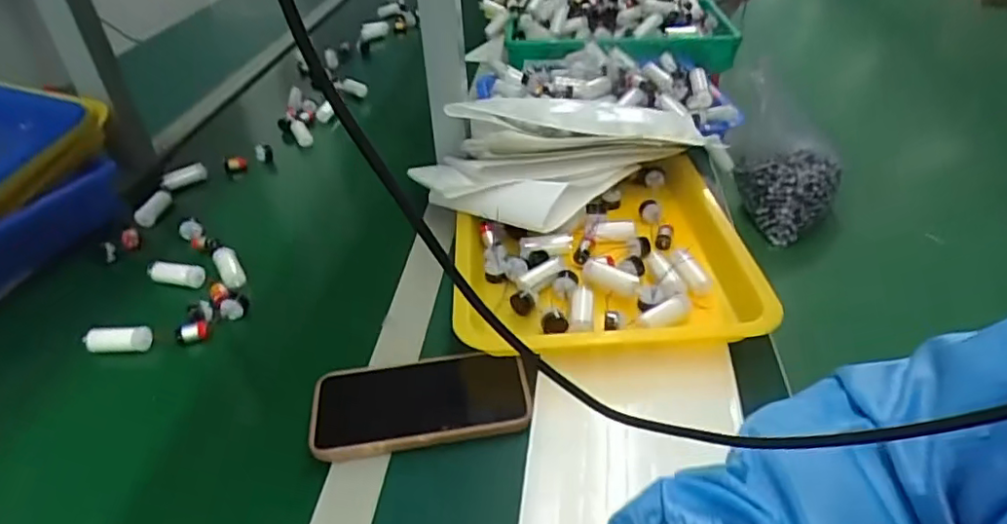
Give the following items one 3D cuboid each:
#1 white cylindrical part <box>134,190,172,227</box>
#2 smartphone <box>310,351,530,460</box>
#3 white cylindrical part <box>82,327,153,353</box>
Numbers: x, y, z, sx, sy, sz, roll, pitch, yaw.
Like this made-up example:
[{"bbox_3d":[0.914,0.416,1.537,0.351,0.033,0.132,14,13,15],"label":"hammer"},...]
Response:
[{"bbox_3d":[-0.411,-0.064,0.711,0.019,0.017,0.047,22,69,29],"label":"white cylindrical part"},{"bbox_3d":[-0.063,0.107,0.463,0.162,0.013,0.079,-8,38,-5],"label":"smartphone"},{"bbox_3d":[-0.346,0.069,0.542,0.056,0.016,0.019,-5,38,-1],"label":"white cylindrical part"}]

